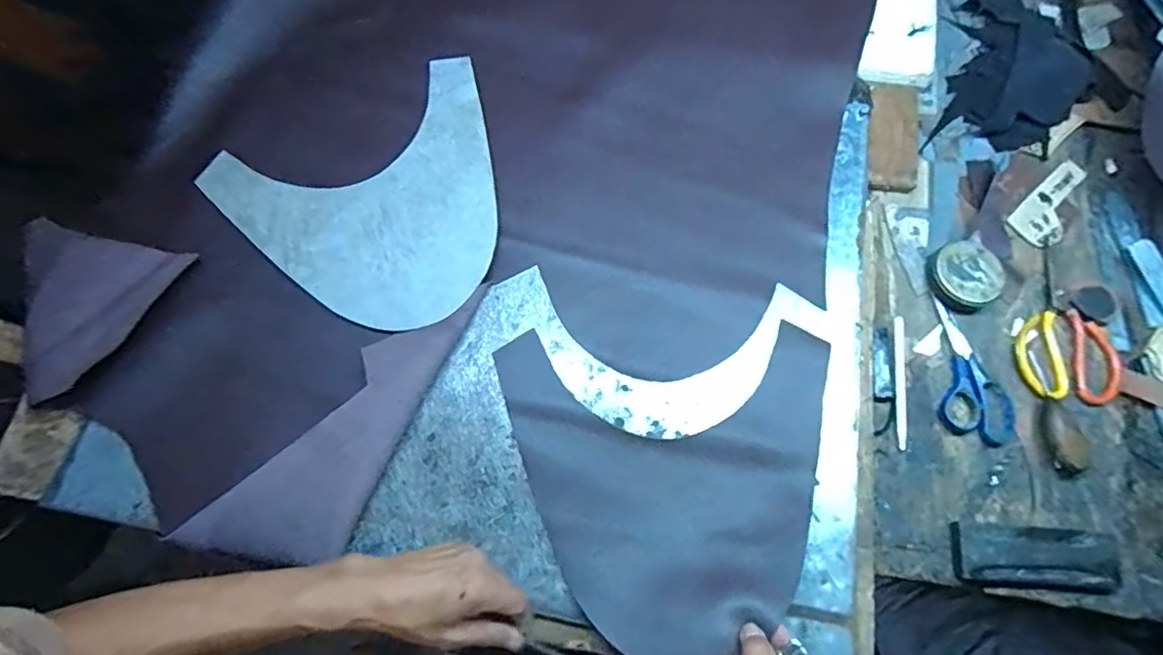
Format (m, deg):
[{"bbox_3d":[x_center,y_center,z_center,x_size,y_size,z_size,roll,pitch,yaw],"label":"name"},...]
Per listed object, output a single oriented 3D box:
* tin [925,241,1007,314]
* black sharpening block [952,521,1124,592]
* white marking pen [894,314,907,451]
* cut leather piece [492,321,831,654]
[{"bbox_3d":[0.423,-0.057,0.632,0.064,0.026,0.074,-30,75,-10],"label":"tin"},{"bbox_3d":[0.434,0.222,0.549,0.153,0.014,0.054,5,72,1],"label":"black sharpening block"},{"bbox_3d":[0.341,0.057,0.613,0.013,0.007,0.145,11,72,3],"label":"white marking pen"},{"bbox_3d":[0.081,0.144,0.534,0.315,0.061,0.290,1,72,0],"label":"cut leather piece"}]

